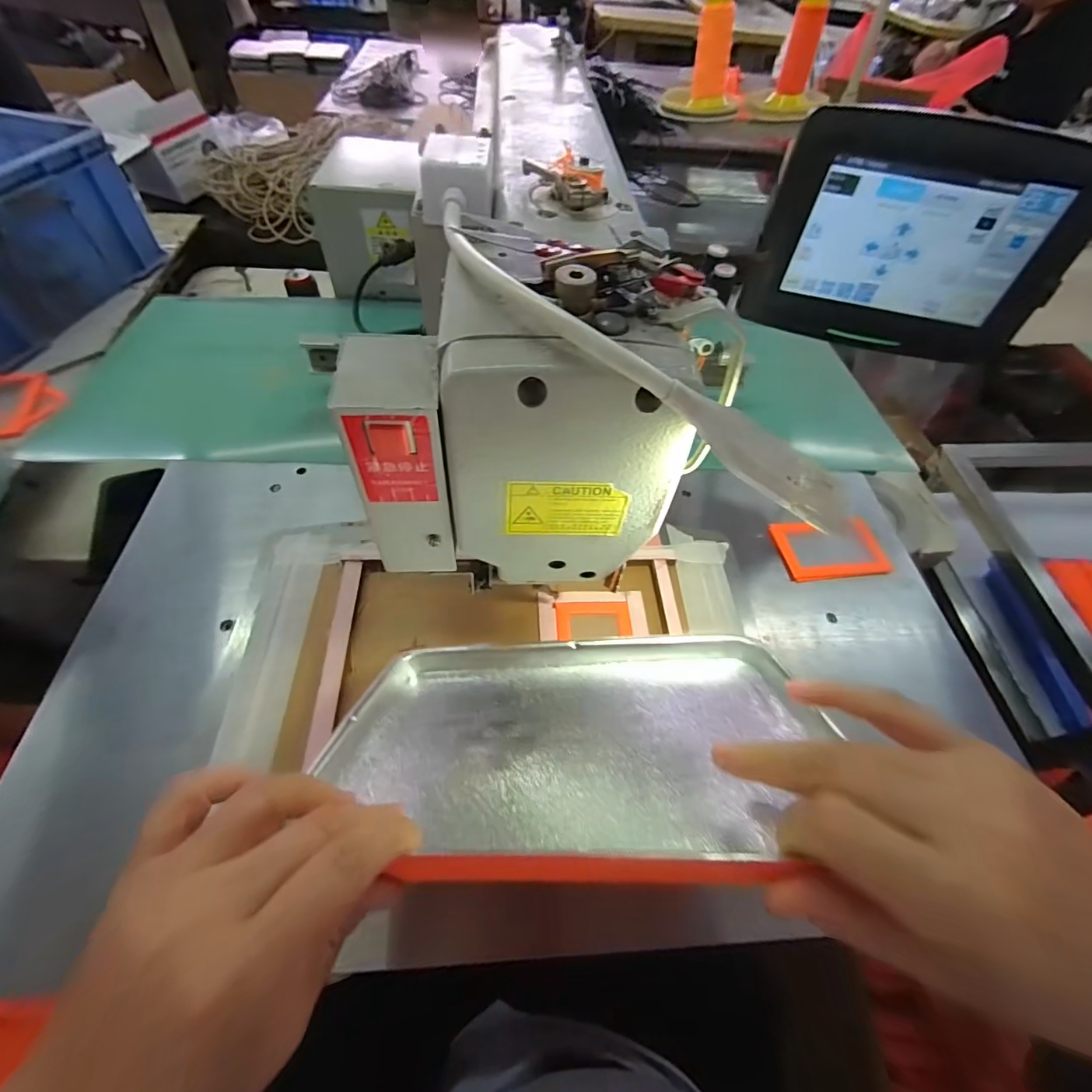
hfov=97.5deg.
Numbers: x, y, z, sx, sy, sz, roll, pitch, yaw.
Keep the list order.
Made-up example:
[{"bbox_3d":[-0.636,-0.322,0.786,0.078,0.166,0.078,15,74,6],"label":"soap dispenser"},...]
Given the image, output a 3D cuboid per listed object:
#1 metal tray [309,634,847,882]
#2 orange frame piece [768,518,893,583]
[{"bbox_3d":[0.018,0.103,0.278,0.254,0.016,0.187,-2,16,3],"label":"metal tray"},{"bbox_3d":[0.283,0.004,0.473,0.110,0.011,0.061,-4,67,-5],"label":"orange frame piece"}]

